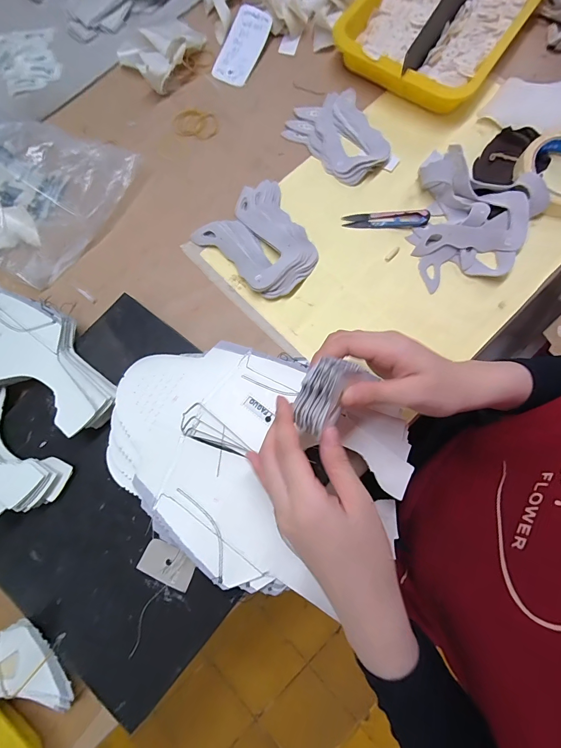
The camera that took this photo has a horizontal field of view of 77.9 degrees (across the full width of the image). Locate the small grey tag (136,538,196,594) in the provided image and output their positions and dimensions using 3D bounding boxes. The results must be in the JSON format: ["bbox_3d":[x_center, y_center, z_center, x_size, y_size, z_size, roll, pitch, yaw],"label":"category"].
[{"bbox_3d":[-0.108,0.182,0.332,0.052,0.005,0.031,22,75,11],"label":"small grey tag"}]

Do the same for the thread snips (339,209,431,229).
[{"bbox_3d":[0.128,-0.190,0.423,0.099,0.014,0.022,1,78,2],"label":"thread snips"}]

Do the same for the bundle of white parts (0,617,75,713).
[{"bbox_3d":[-0.228,0.261,0.313,0.091,0.024,0.053,30,52,-20],"label":"bundle of white parts"}]

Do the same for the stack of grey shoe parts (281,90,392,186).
[{"bbox_3d":[0.083,-0.310,0.445,0.105,0.014,0.129,-44,81,-7],"label":"stack of grey shoe parts"}]

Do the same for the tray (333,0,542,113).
[{"bbox_3d":[0.209,-0.481,0.462,0.208,0.040,0.284,34,81,8],"label":"tray"}]

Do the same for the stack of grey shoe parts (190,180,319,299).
[{"bbox_3d":[-0.018,-0.164,0.422,0.134,0.019,0.112,44,83,9],"label":"stack of grey shoe parts"}]

